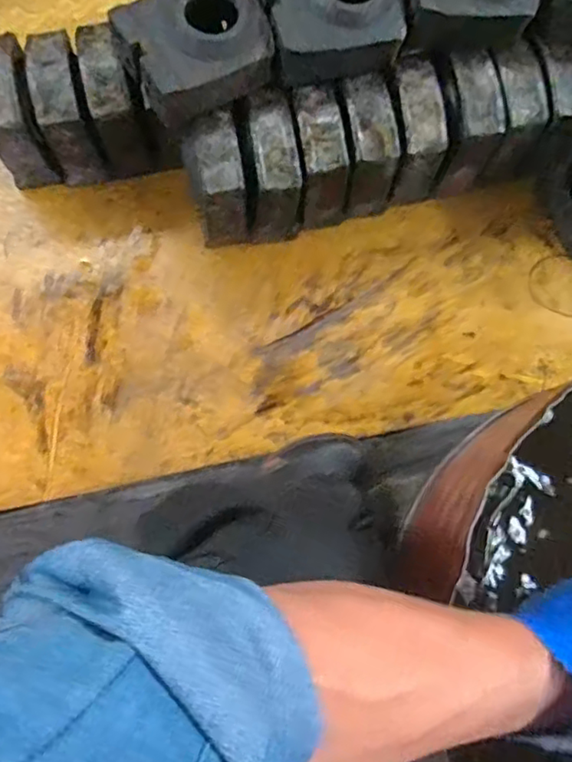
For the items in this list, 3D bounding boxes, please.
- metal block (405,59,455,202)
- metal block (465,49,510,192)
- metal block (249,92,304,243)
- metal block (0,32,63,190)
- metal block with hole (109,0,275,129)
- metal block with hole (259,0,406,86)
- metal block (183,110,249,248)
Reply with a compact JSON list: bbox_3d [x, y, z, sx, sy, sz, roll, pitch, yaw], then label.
[{"bbox_3d":[0.190,-0.374,0.939,0.070,0.171,0.130,-12,76,-4],"label":"metal block"},{"bbox_3d":[0.273,-0.387,0.932,0.068,0.172,0.114,-9,76,-4],"label":"metal block"},{"bbox_3d":[-0.026,-0.314,0.920,0.076,0.192,0.136,-9,76,-4],"label":"metal block"},{"bbox_3d":[-0.411,-0.397,0.934,0.083,0.197,0.153,-11,76,-4],"label":"metal block"},{"bbox_3d":[-0.120,-0.451,0.814,0.176,0.068,0.151,-27,78,-8],"label":"metal block with hole"},{"bbox_3d":[0.062,-0.505,0.833,0.183,0.077,0.150,-13,77,-4],"label":"metal block with hole"},{"bbox_3d":[-0.101,-0.289,0.909,0.076,0.184,0.106,-15,77,-5],"label":"metal block"}]

